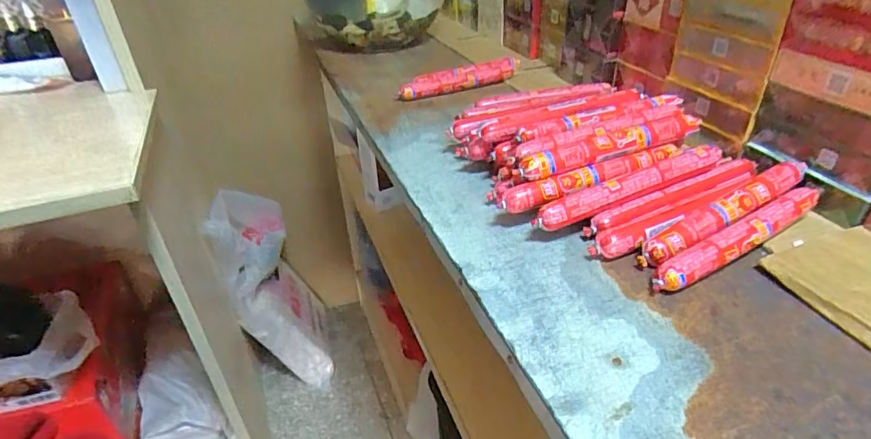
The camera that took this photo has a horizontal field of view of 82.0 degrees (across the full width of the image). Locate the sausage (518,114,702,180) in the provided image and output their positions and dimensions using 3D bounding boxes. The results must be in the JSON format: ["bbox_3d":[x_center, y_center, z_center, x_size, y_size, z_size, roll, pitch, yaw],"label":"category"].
[{"bbox_3d":[0.139,-0.059,0.392,0.159,0.015,0.021,-15,37,-17],"label":"sausage"}]

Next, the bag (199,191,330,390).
[{"bbox_3d":[-0.358,0.150,1.127,0.163,0.497,0.219,-13,36,-14],"label":"bag"}]

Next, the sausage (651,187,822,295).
[{"bbox_3d":[0.209,0.014,0.340,0.162,0.022,0.019,-19,37,-22],"label":"sausage"}]

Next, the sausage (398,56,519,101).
[{"bbox_3d":[0.036,-0.182,0.645,0.180,0.027,0.024,-19,37,-21],"label":"sausage"}]

